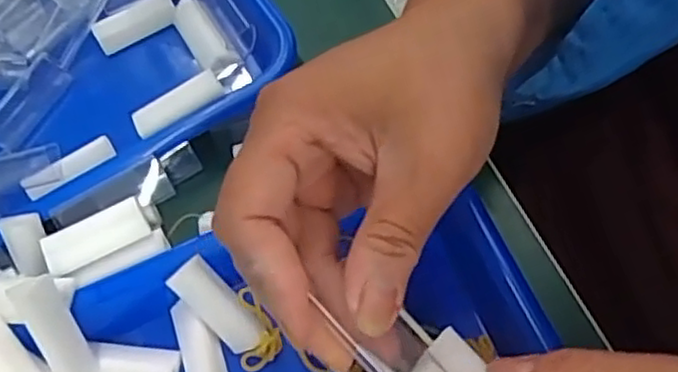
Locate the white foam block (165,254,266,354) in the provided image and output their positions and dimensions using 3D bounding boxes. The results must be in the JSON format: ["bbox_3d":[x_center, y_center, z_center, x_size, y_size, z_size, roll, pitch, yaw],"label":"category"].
[{"bbox_3d":[-0.052,0.052,0.299,0.017,0.013,0.045,-44,95,-19],"label":"white foam block"}]

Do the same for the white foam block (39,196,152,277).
[{"bbox_3d":[-0.108,0.023,0.308,0.045,0.009,0.020,-26,65,-5],"label":"white foam block"}]

